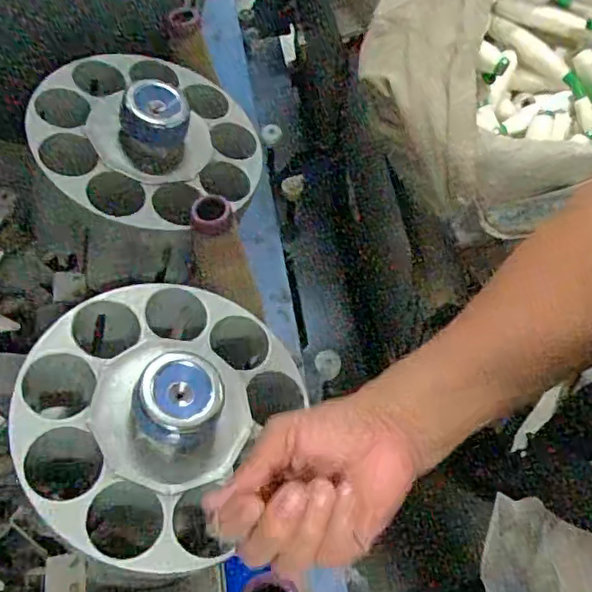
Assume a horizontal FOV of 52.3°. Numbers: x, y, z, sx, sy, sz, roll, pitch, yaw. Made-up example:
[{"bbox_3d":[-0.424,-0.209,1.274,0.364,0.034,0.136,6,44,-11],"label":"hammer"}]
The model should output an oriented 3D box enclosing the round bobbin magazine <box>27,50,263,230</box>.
[{"bbox_3d":[-0.143,-0.176,0.633,0.247,0.072,0.234,-7,69,-27],"label":"round bobbin magazine"}]

